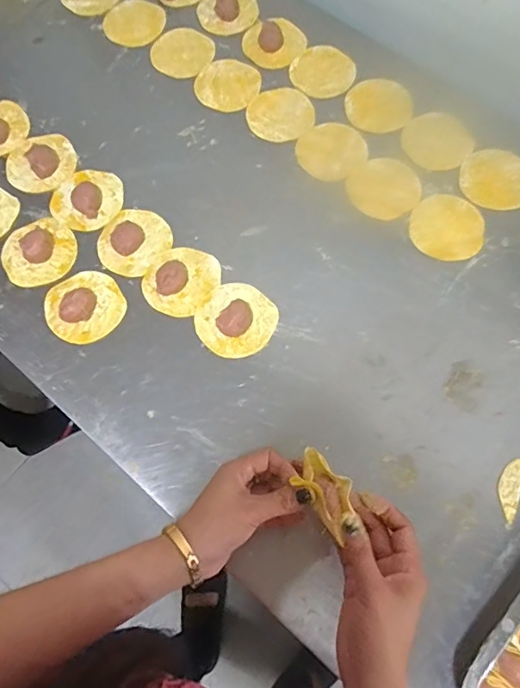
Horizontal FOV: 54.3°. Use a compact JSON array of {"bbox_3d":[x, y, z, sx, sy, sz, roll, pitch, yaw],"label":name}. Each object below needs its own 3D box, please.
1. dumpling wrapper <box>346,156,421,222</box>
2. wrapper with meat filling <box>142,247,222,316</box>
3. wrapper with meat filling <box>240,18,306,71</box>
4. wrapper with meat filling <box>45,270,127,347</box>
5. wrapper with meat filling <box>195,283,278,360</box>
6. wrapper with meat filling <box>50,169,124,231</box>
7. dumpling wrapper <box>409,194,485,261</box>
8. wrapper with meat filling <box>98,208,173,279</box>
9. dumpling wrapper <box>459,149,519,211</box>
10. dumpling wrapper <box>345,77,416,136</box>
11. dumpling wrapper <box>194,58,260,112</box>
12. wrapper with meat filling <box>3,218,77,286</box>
[{"bbox_3d":[0.145,-0.181,0.592,0.082,0.004,0.080,0,71,1],"label":"dumpling wrapper"},{"bbox_3d":[-0.087,-0.074,0.548,0.073,0.025,0.083,34,75,12],"label":"wrapper with meat filling"},{"bbox_3d":[0.018,-0.402,0.670,0.077,0.012,0.078,-41,75,-12],"label":"wrapper with meat filling"},{"bbox_3d":[-0.191,-0.043,0.544,0.080,0.019,0.079,0,71,1],"label":"wrapper with meat filling"},{"bbox_3d":[-0.025,-0.029,0.534,0.079,0.021,0.081,0,71,1],"label":"wrapper with meat filling"},{"bbox_3d":[-0.205,-0.172,0.592,0.079,0.015,0.077,0,71,1],"label":"wrapper with meat filling"},{"bbox_3d":[0.210,-0.132,0.569,0.078,0.004,0.084,0,71,1],"label":"dumpling wrapper"},{"bbox_3d":[-0.141,-0.119,0.573,0.074,0.019,0.085,19,72,7],"label":"wrapper with meat filling"},{"bbox_3d":[0.274,-0.191,0.587,0.079,0.004,0.077,0,78,1],"label":"dumpling wrapper"},{"bbox_3d":[0.147,-0.296,0.629,0.078,0.004,0.080,-1,74,5],"label":"dumpling wrapper"},{"bbox_3d":[-0.041,-0.335,0.654,0.078,0.004,0.085,0,71,1],"label":"dumpling wrapper"},{"bbox_3d":[-0.248,-0.106,0.561,0.078,0.028,0.075,0,71,1],"label":"wrapper with meat filling"}]

